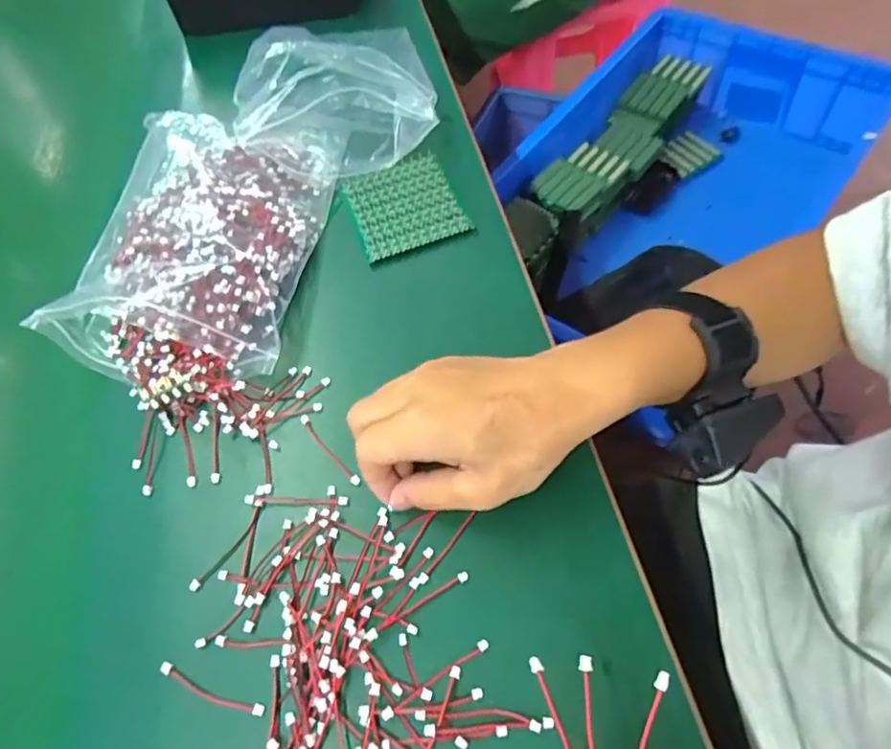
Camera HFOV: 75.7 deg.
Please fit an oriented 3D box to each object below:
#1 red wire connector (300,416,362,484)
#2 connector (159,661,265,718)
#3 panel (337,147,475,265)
[{"bbox_3d":[-0.069,0.044,0.340,0.006,0.004,0.060,-39,63,-14],"label":"red wire connector"},{"bbox_3d":[-0.115,0.155,0.280,0.058,0.005,0.008,15,63,15],"label":"connector"},{"bbox_3d":[-0.032,-0.129,0.431,0.076,0.004,0.087,-20,59,-4],"label":"panel"}]

